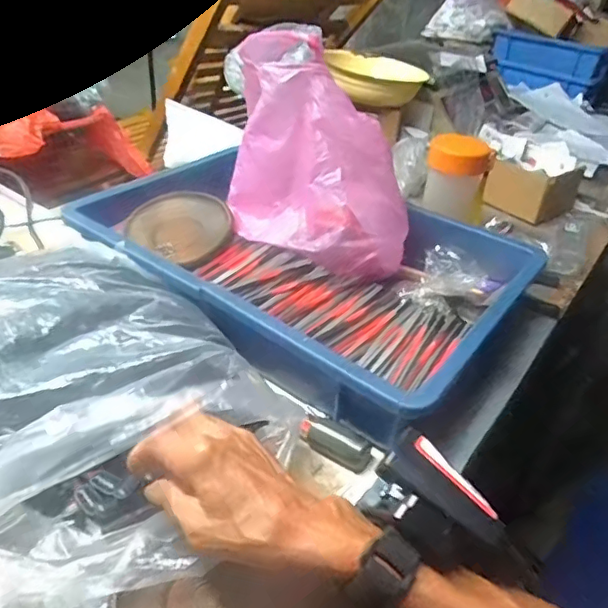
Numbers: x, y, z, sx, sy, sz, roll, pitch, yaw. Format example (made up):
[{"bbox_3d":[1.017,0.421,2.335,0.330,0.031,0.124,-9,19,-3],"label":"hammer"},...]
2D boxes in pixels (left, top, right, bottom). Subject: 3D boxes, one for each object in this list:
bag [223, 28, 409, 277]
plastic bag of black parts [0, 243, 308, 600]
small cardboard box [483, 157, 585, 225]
[{"bbox_3d":[0.015,-0.151,0.562,0.205,0.176,0.125,22,39,21],"label":"bag"},{"bbox_3d":[-0.167,0.061,0.409,0.203,0.092,0.293,-19,43,-30],"label":"plastic bag of black parts"},{"bbox_3d":[0.345,-0.179,0.827,0.125,0.058,0.092,-27,47,-37],"label":"small cardboard box"}]

